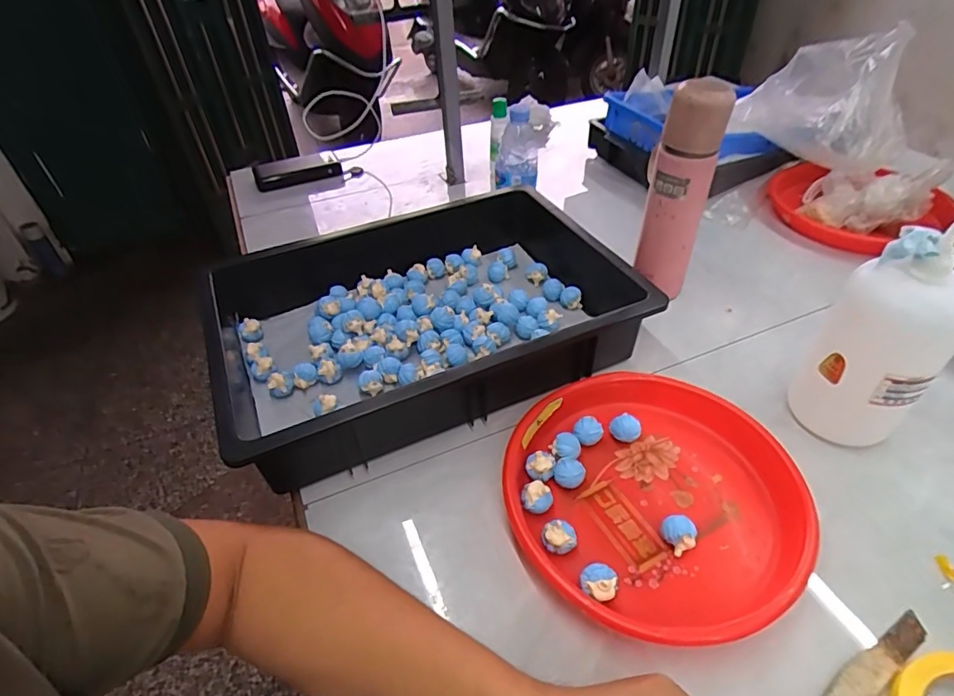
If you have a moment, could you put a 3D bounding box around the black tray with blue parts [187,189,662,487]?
[{"bbox_3d":[-0.048,-0.042,0.621,0.479,0.102,0.312,-21,45,-16],"label":"black tray with blue parts"}]

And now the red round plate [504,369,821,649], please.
[{"bbox_3d":[0.155,0.126,0.466,0.243,0.039,0.250,-3,42,3],"label":"red round plate"}]

